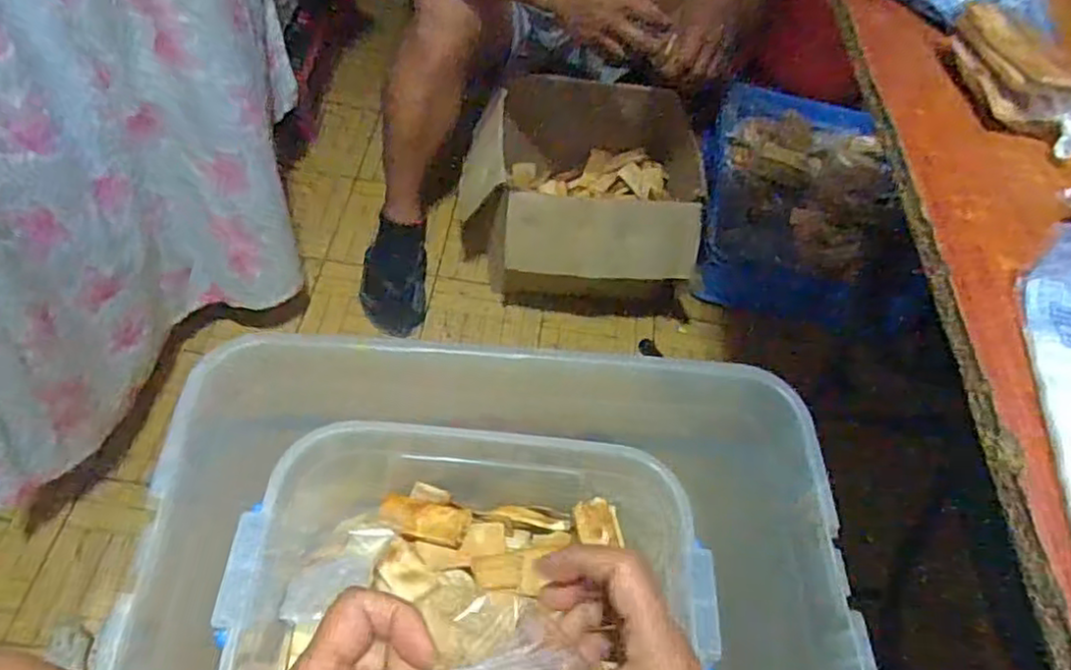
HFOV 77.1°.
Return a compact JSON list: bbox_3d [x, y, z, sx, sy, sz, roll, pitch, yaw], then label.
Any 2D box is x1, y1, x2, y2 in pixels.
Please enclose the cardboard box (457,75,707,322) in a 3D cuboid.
[{"bbox_3d":[0.077,-0.254,1.202,0.399,0.251,0.406,7,57,-4],"label":"cardboard box"}]

